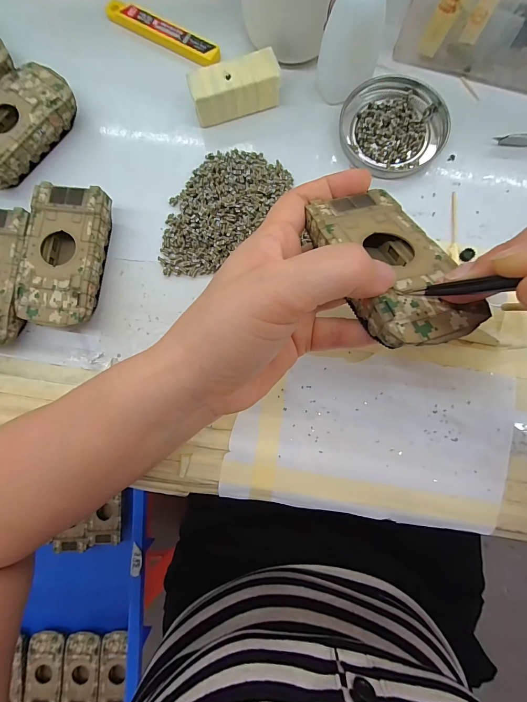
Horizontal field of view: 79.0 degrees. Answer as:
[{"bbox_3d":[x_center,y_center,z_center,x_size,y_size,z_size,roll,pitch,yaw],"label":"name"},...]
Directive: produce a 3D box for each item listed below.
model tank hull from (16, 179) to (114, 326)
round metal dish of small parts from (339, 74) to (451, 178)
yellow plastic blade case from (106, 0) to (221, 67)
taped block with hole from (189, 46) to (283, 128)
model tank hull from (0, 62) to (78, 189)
[{"bbox_3d":[-0.139,-0.065,0.229,0.050,0.025,0.096,5,83,3],"label":"model tank hull"},{"bbox_3d":[0.099,-0.173,0.245,0.079,0.009,0.078,0,83,2],"label":"round metal dish of small parts"},{"bbox_3d":[-0.082,-0.258,0.258,0.104,0.005,0.020,30,85,5],"label":"yellow plastic blade case"},{"bbox_3d":[-0.021,-0.198,0.241,0.065,0.023,0.027,-18,83,0],"label":"taped block with hole"},{"bbox_3d":[-0.186,-0.169,0.241,0.048,0.024,0.095,37,86,6],"label":"model tank hull"}]

